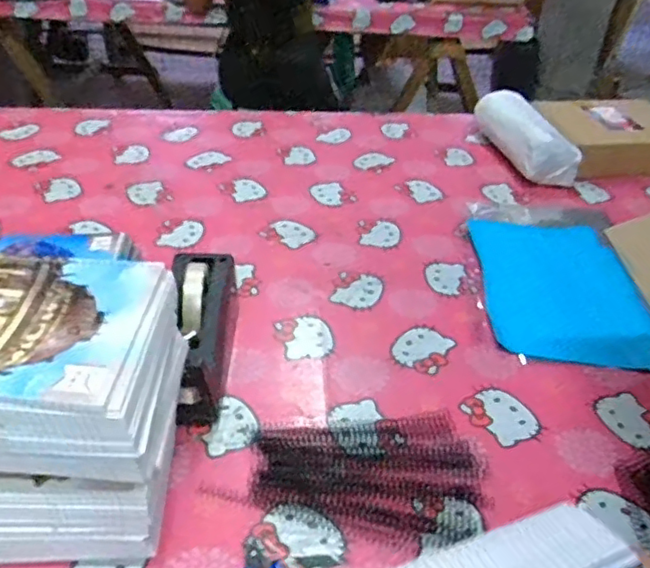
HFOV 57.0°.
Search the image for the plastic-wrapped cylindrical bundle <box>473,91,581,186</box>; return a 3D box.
[{"bbox_3d":[0.389,-0.296,1.188,0.096,0.101,0.269,-8,42,-12],"label":"plastic-wrapped cylindrical bundle"}]

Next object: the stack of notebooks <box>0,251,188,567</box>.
[{"bbox_3d":[-0.237,0.118,0.522,0.200,0.243,0.153,1,39,-2],"label":"stack of notebooks"}]

